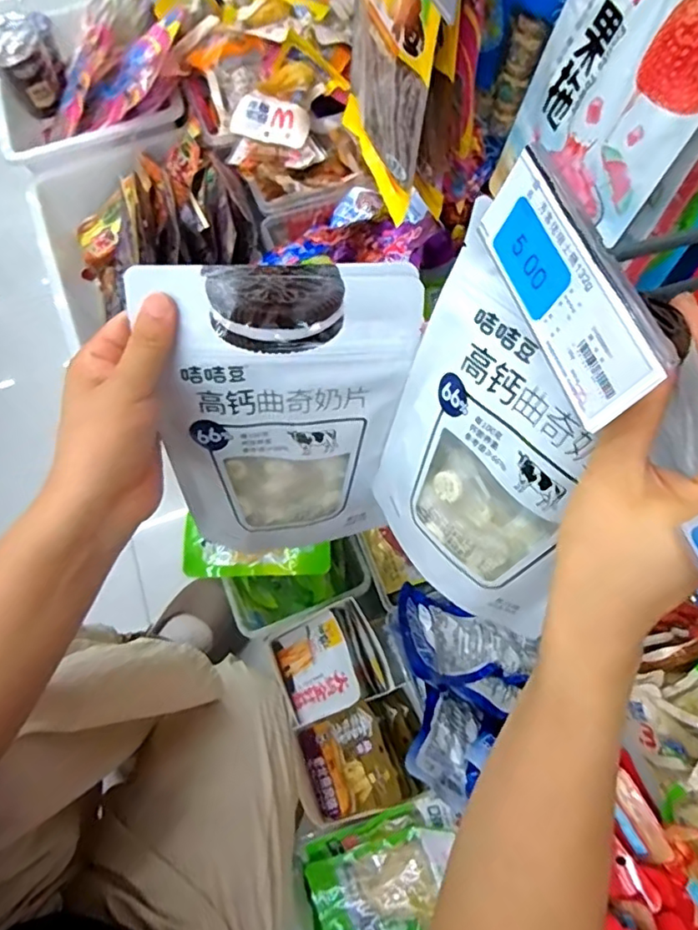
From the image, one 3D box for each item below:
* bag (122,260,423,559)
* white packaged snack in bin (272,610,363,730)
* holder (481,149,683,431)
[{"bbox_3d":[-0.041,-0.018,0.385,0.154,0.237,0.025,-5,47,-4],"label":"bag"},{"bbox_3d":[-0.035,0.226,0.633,0.103,0.017,0.097,-37,63,32],"label":"white packaged snack in bin"},{"bbox_3d":[0.081,-0.067,0.215,0.005,0.043,0.102,-12,69,-23],"label":"holder"}]

